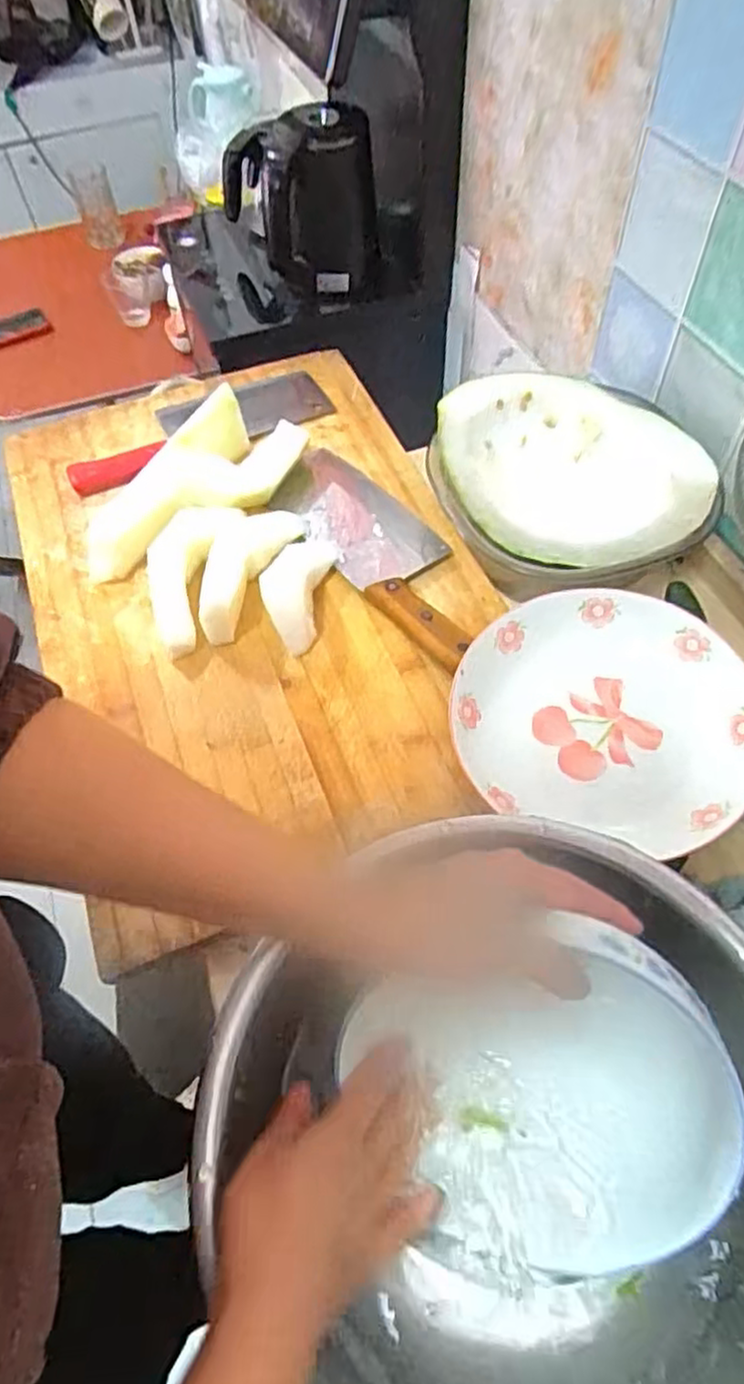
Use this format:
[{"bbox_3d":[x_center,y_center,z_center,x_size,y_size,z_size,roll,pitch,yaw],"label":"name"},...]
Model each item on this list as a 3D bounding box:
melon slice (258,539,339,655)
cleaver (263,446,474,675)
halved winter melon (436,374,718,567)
[{"bbox_3d":[-0.061,-0.086,0.575,0.045,0.034,0.107,9,58,9],"label":"melon slice"},{"bbox_3d":[0.009,-0.129,0.600,0.095,0.023,0.265,-36,62,-19],"label":"cleaver"},{"bbox_3d":[0.169,-0.185,0.583,0.208,0.101,0.131,25,62,18],"label":"halved winter melon"}]

